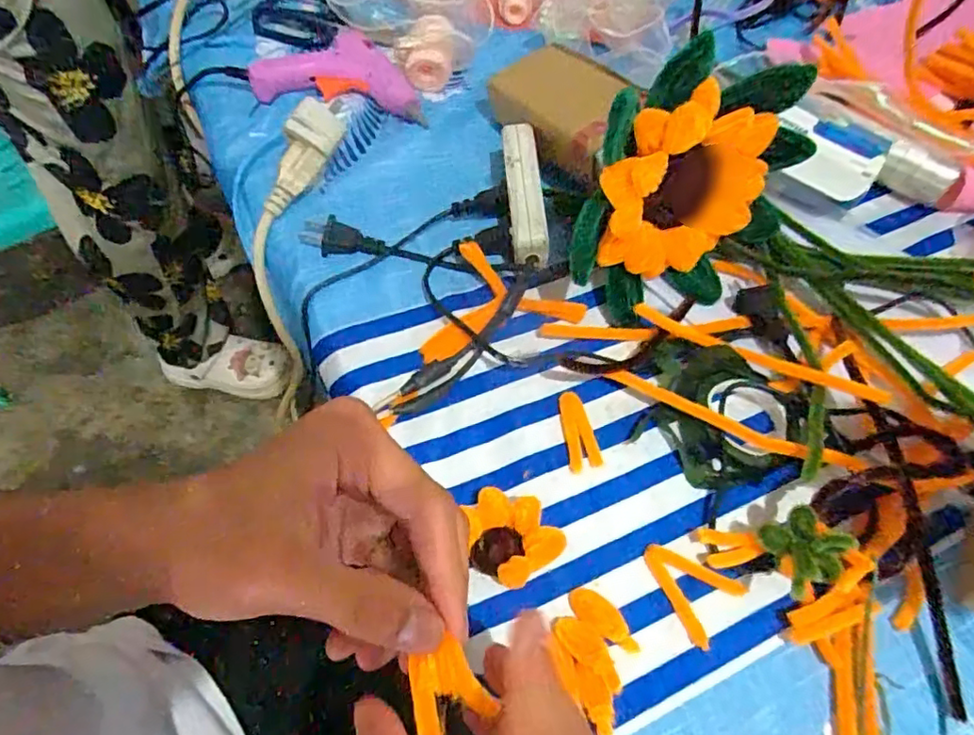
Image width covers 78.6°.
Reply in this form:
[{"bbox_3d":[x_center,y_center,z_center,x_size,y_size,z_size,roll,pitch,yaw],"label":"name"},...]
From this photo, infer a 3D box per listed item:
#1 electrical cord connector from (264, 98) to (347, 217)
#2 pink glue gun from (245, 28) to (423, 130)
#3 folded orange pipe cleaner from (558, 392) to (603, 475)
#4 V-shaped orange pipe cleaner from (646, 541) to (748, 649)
[{"bbox_3d":[-0.130,-0.145,0.417,0.026,0.024,0.082,27,92,12],"label":"electrical cord connector"},{"bbox_3d":[-0.112,-0.242,0.480,0.134,0.025,0.078,14,61,5],"label":"pink glue gun"},{"bbox_3d":[0.052,0.037,0.348,0.018,0.009,0.046,-13,62,-10],"label":"folded orange pipe cleaner"},{"bbox_3d":[0.103,0.119,0.305,0.052,0.004,0.039,22,62,10],"label":"V-shaped orange pipe cleaner"}]

